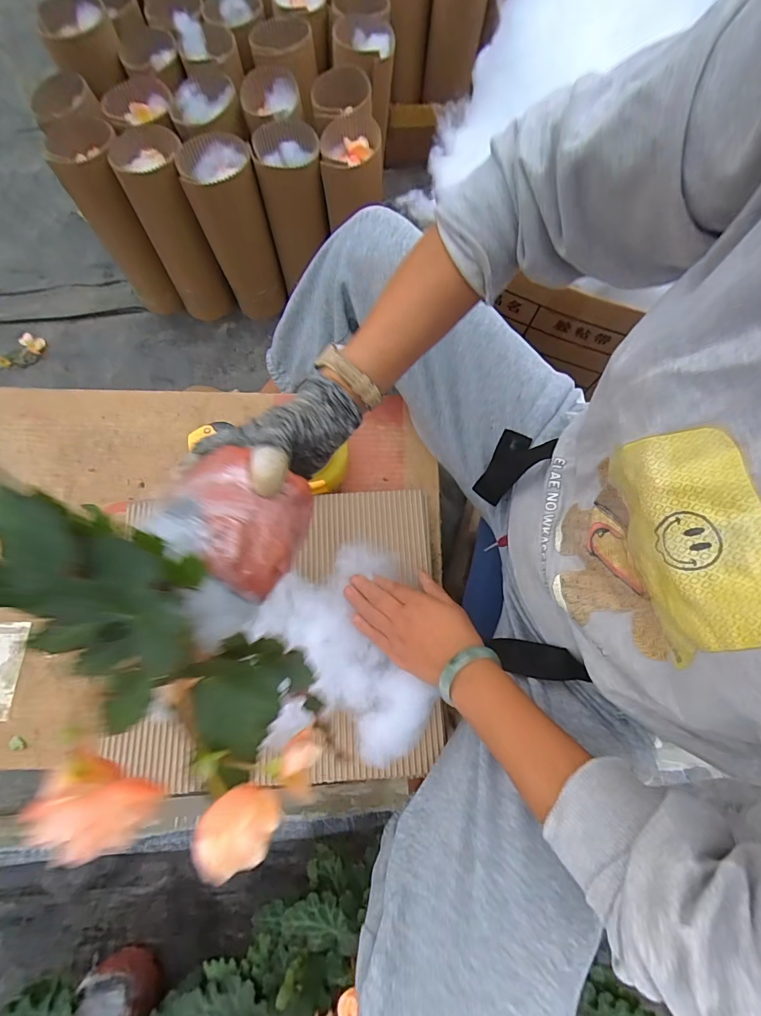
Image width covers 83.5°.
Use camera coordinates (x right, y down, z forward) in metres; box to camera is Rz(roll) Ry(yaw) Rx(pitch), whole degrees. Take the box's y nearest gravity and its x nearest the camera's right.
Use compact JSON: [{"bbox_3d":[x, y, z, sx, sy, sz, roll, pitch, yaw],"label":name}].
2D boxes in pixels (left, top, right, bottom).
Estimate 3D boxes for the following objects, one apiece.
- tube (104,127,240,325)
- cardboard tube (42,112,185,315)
[{"bbox_3d":[-0.315,-0.425,0.694,0.089,0.285,0.086,-13,72,-6],"label":"tube"},{"bbox_3d":[-0.397,-0.434,0.682,0.090,0.276,0.084,-27,74,-11],"label":"cardboard tube"}]

